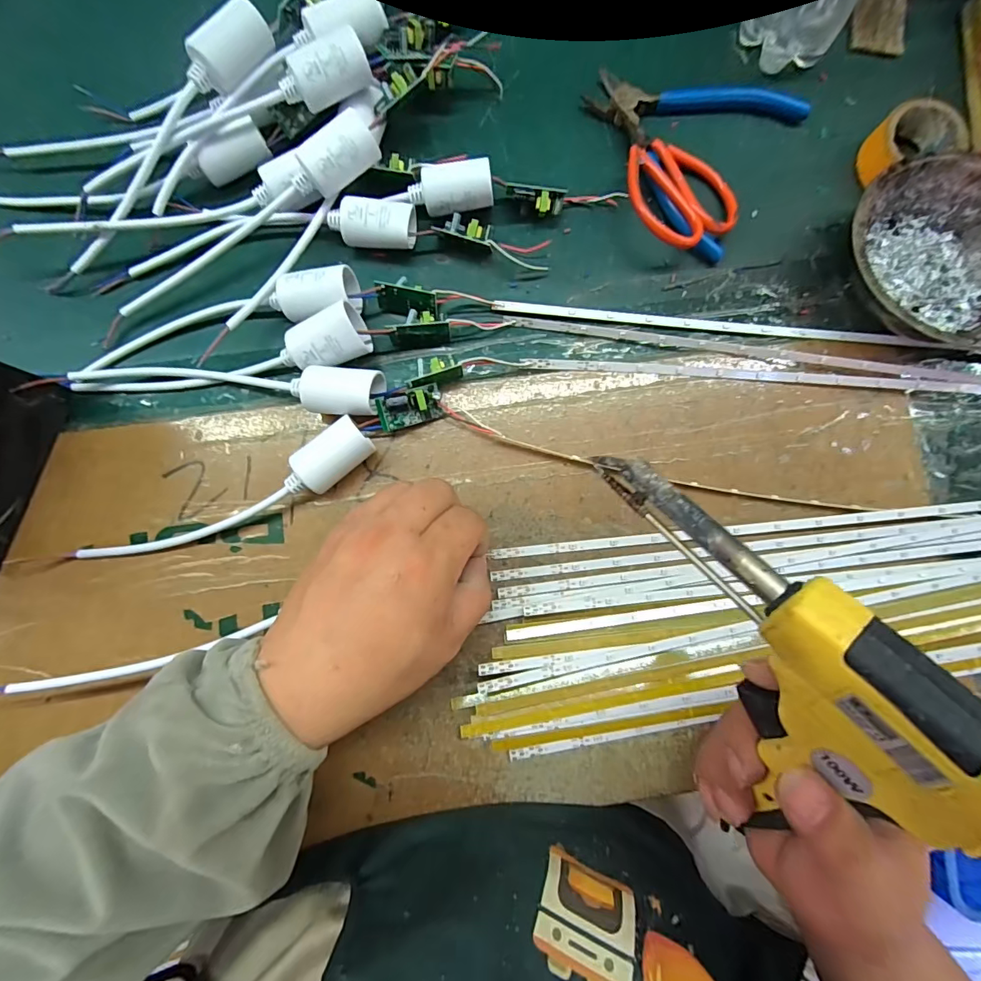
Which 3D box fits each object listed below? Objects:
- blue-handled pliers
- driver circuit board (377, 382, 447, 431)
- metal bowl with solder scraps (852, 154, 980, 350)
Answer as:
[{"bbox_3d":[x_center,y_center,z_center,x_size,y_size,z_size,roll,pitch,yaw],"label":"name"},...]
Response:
[{"bbox_3d":[0.127,-0.241,0.305,0.132,0.016,0.129,33,84,3],"label":"blue-handled pliers"},{"bbox_3d":[-0.048,-0.049,0.271,0.038,0.014,0.024,-18,128,-12],"label":"driver circuit board"},{"bbox_3d":[0.278,-0.140,0.280,0.124,0.044,0.120,0,83,-1],"label":"metal bowl with solder scraps"}]

